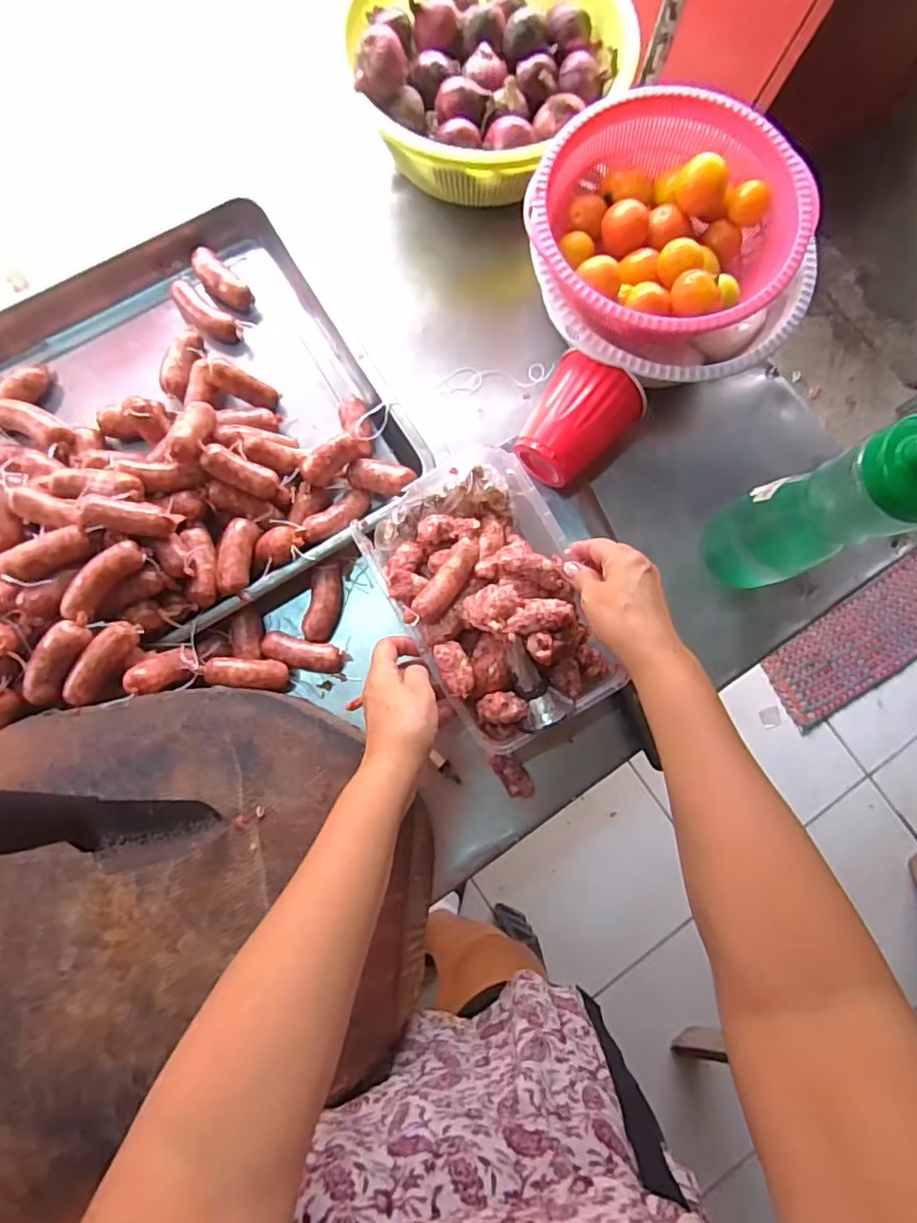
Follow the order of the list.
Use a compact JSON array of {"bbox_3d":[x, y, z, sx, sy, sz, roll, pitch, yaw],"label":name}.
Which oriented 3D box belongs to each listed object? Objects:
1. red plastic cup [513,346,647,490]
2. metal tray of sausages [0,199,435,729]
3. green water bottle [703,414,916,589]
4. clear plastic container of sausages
[{"bbox_3d":[0.114,-0.181,0.603,0.097,0.087,0.114,35,82,2],"label":"red plastic cup"},{"bbox_3d":[-0.361,-0.134,0.578,0.576,0.125,0.434,-34,85,-7],"label":"metal tray of sausages"},{"bbox_3d":[0.305,-0.083,0.504,0.073,0.299,0.087,-32,85,-7],"label":"green water bottle"},{"bbox_3d":[0.032,-0.019,0.539,0.160,0.075,0.255,-30,85,-7],"label":"clear plastic container of sausages"}]

